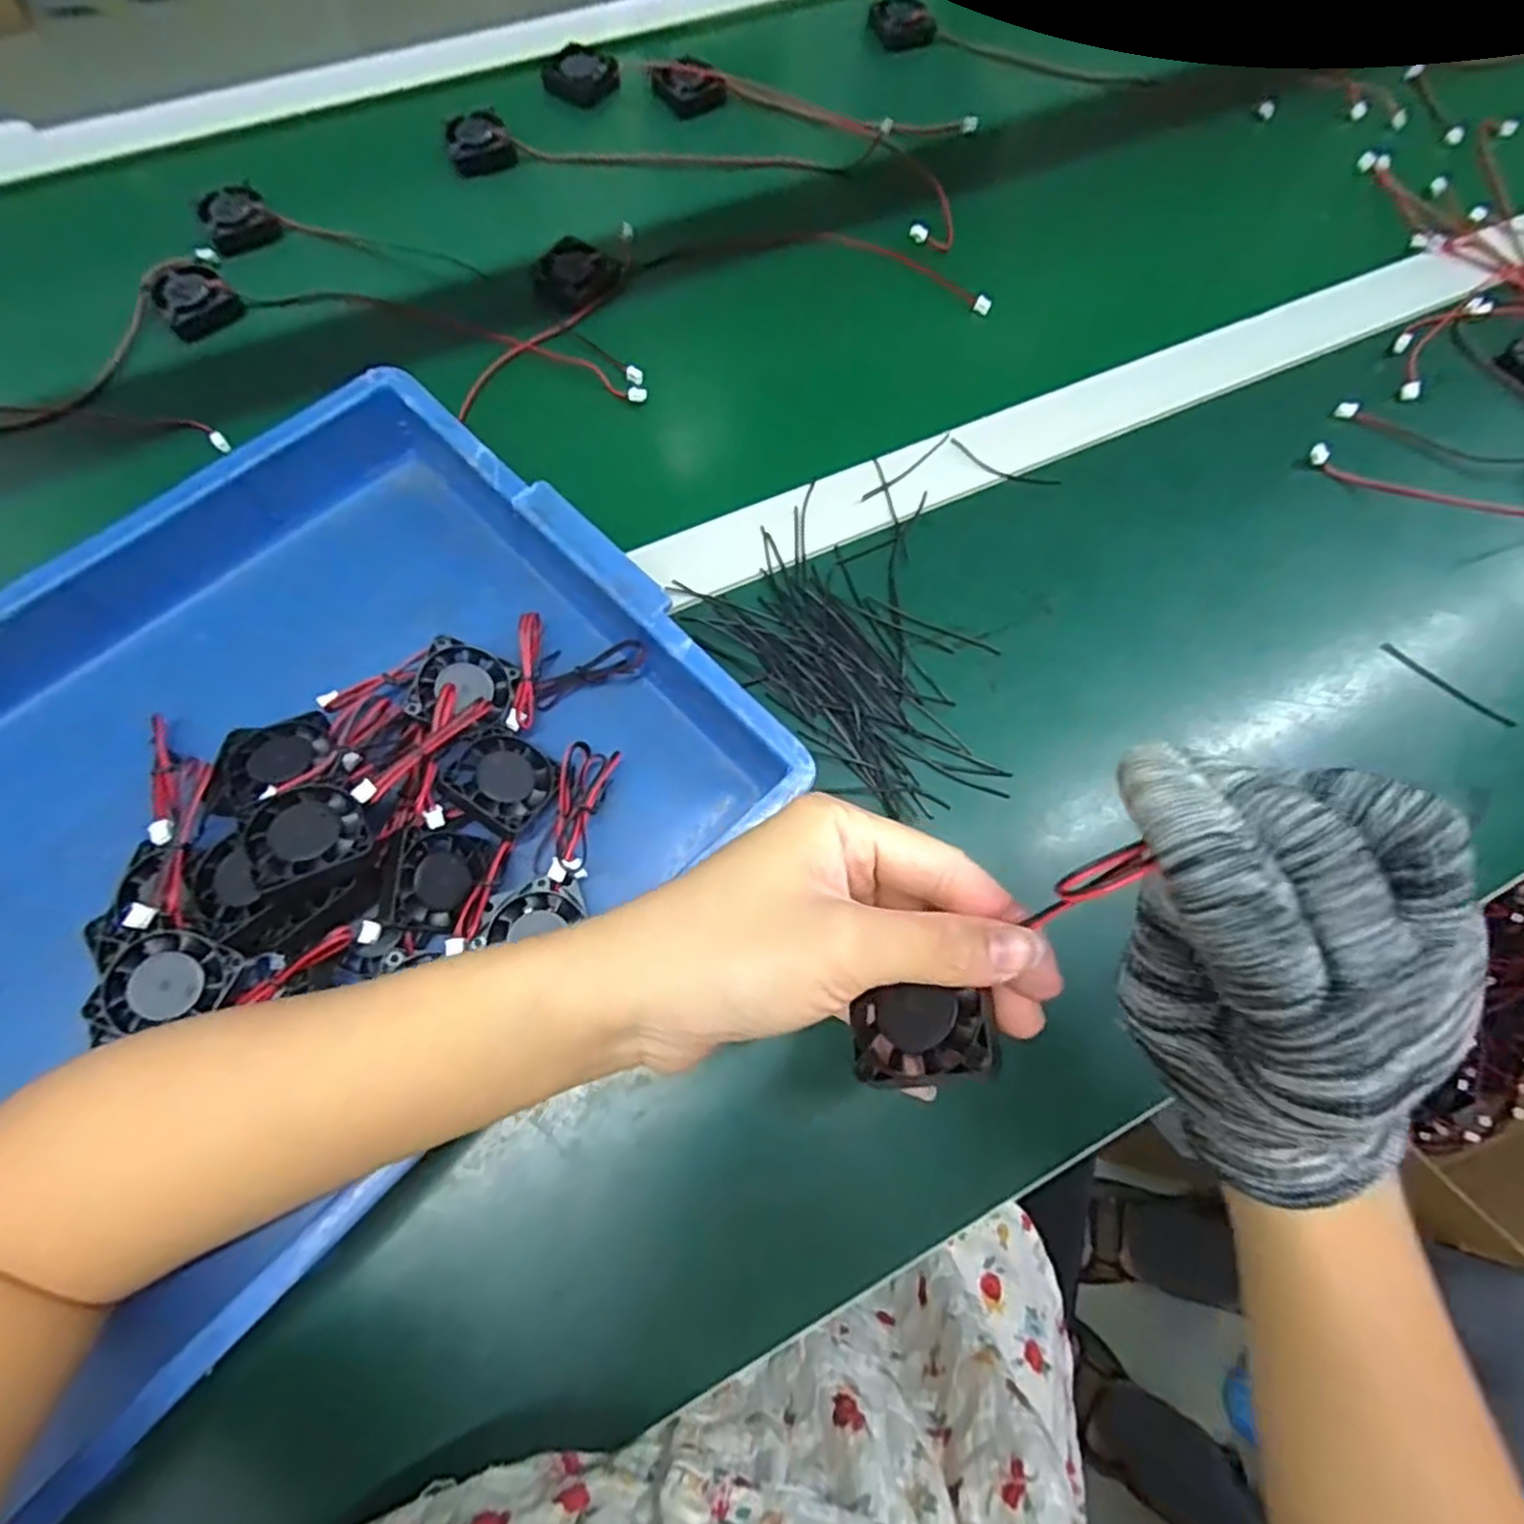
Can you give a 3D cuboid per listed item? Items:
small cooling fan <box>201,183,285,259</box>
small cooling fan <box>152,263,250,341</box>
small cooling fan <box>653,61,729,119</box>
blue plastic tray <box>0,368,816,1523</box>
[{"bbox_3d":[-0.314,-0.327,0.442,0.038,0.013,0.038,-28,74,-12],"label":"small cooling fan"},{"bbox_3d":[-0.326,-0.267,0.420,0.038,0.012,0.046,-39,76,-14],"label":"small cooling fan"},{"bbox_3d":[-0.049,-0.469,0.511,0.042,0.017,0.036,-38,76,-14],"label":"small cooling fan"},{"bbox_3d":[-0.226,0.053,0.287,0.287,0.059,0.428,42,74,12],"label":"blue plastic tray"}]

